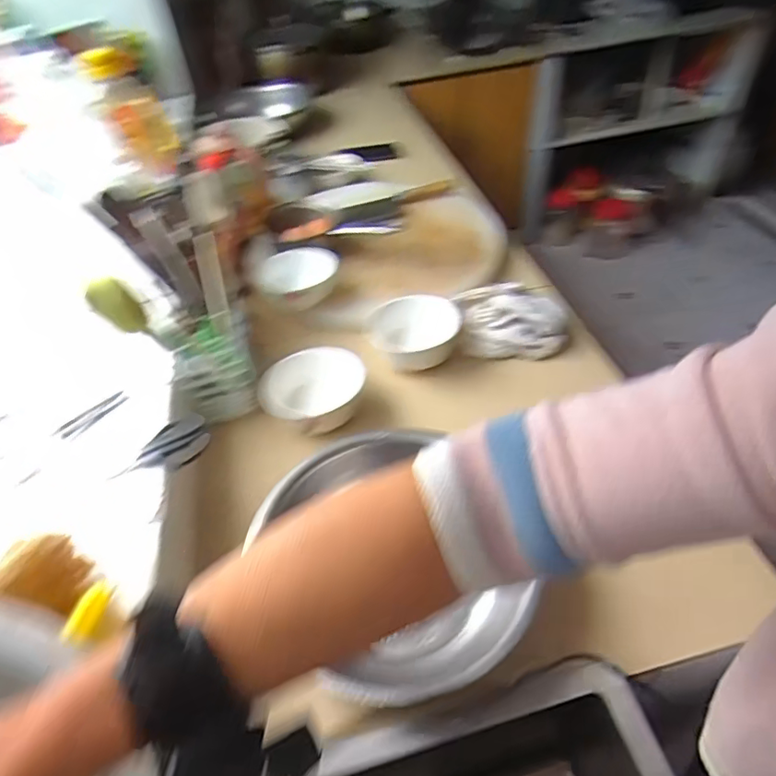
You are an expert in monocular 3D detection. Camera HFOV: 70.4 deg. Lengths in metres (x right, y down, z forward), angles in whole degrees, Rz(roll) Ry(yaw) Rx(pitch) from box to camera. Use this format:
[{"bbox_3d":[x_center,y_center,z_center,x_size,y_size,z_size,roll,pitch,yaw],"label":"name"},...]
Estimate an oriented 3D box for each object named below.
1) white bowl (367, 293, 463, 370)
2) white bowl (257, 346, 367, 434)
[{"bbox_3d":[0.043,-0.070,0.811,0.138,0.068,0.126,-9,45,-2],"label":"white bowl"},{"bbox_3d":[-0.098,0.006,0.743,0.131,0.053,0.119,8,47,14],"label":"white bowl"}]

